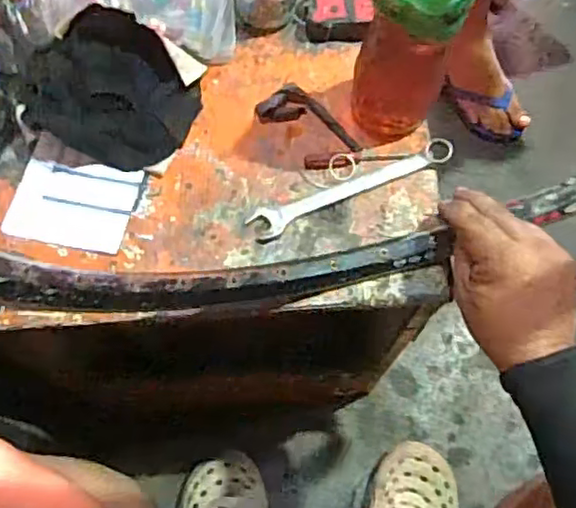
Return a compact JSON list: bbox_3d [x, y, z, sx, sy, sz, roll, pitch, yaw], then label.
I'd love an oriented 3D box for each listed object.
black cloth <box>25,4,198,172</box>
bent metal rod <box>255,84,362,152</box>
[{"bbox_3d":[-0.169,-0.156,0.615,0.156,0.056,0.124,20,69,5],"label":"black cloth"},{"bbox_3d":[0.020,-0.124,0.631,0.102,0.014,0.047,41,72,13],"label":"bent metal rod"}]

